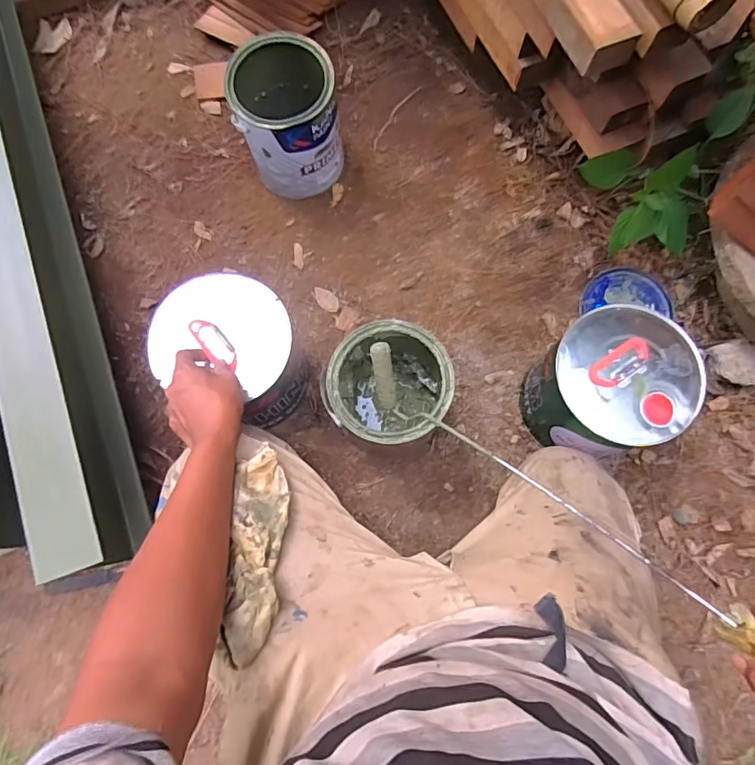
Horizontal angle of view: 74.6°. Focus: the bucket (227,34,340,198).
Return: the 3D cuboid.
[{"bbox_3d":[-0.157,-0.465,0.886,0.169,0.204,0.186,-13,77,-3],"label":"bucket"}]

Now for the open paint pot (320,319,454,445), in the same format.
[{"bbox_3d":[0.017,0.023,0.768,0.165,0.206,0.168,0,75,0],"label":"open paint pot"}]

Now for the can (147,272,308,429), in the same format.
[{"bbox_3d":[-0.209,-0.040,0.765,0.185,0.198,0.165,22,76,6],"label":"can"}]

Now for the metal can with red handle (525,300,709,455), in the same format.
[{"bbox_3d":[0.341,0.012,0.764,0.190,0.210,0.186,0,75,0],"label":"metal can with red handle"}]

